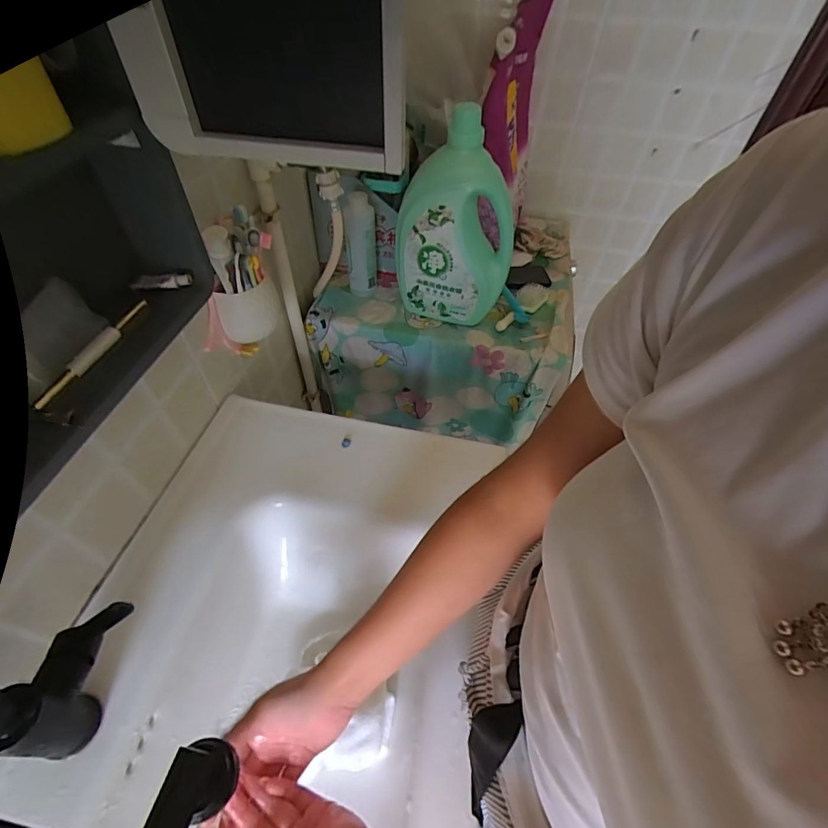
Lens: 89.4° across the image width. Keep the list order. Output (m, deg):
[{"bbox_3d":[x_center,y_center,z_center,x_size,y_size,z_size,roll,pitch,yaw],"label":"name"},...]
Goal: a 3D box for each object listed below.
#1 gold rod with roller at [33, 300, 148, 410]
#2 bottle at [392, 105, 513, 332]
[{"bbox_3d":[-0.295,-0.060,0.387,0.014,0.009,0.140,12,51,7],"label":"gold rod with roller"},{"bbox_3d":[0.079,-0.341,0.785,0.214,0.351,0.093,15,51,10],"label":"bottle"}]

